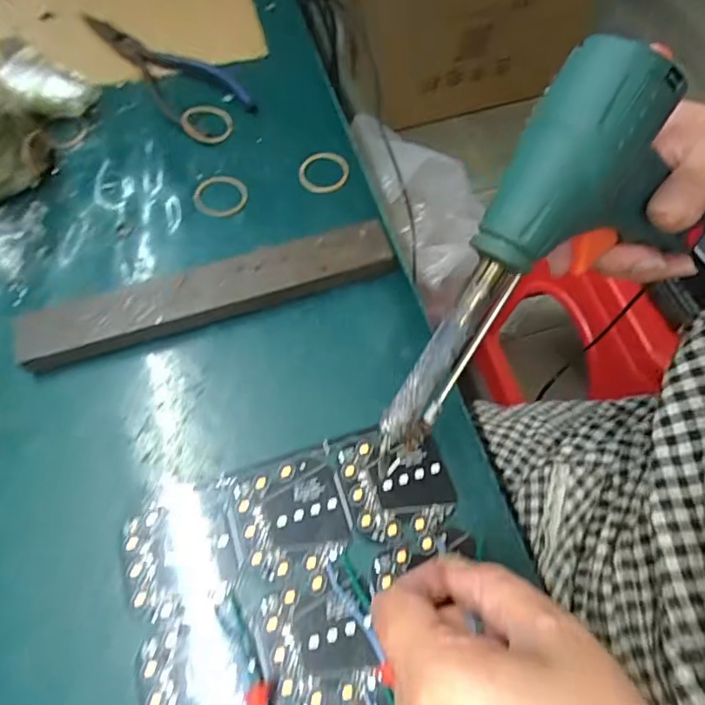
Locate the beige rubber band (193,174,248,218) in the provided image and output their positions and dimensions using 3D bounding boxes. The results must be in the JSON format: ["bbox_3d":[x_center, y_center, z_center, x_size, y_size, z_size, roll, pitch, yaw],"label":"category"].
[{"bbox_3d":[-0.085,-0.102,0.336,0.035,0.004,0.032,0,65,1],"label":"beige rubber band"}]

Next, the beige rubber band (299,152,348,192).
[{"bbox_3d":[-0.019,-0.119,0.343,0.032,0.004,0.031,-5,65,-2],"label":"beige rubber band"}]

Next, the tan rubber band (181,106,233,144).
[{"bbox_3d":[-0.099,-0.157,0.356,0.033,0.006,0.033,-7,65,-3],"label":"tan rubber band"}]

